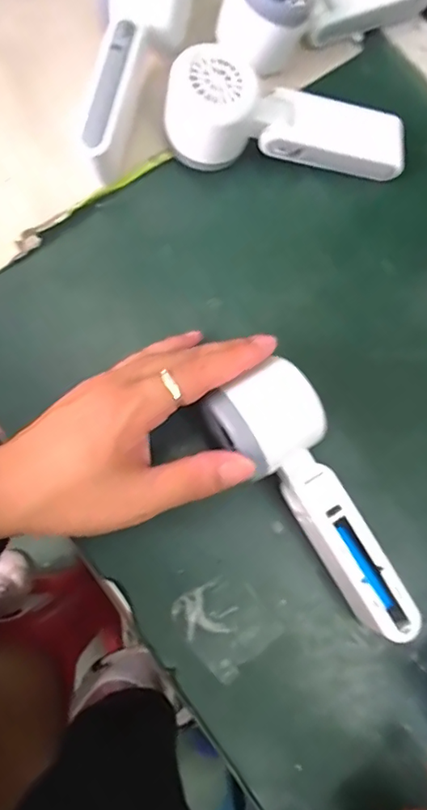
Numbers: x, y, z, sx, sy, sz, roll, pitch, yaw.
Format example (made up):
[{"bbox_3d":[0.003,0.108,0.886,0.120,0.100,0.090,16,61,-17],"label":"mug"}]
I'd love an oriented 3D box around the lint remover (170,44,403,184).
[{"bbox_3d":[0.051,-0.192,0.356,0.168,0.046,0.057,4,78,-14],"label":"lint remover"}]

